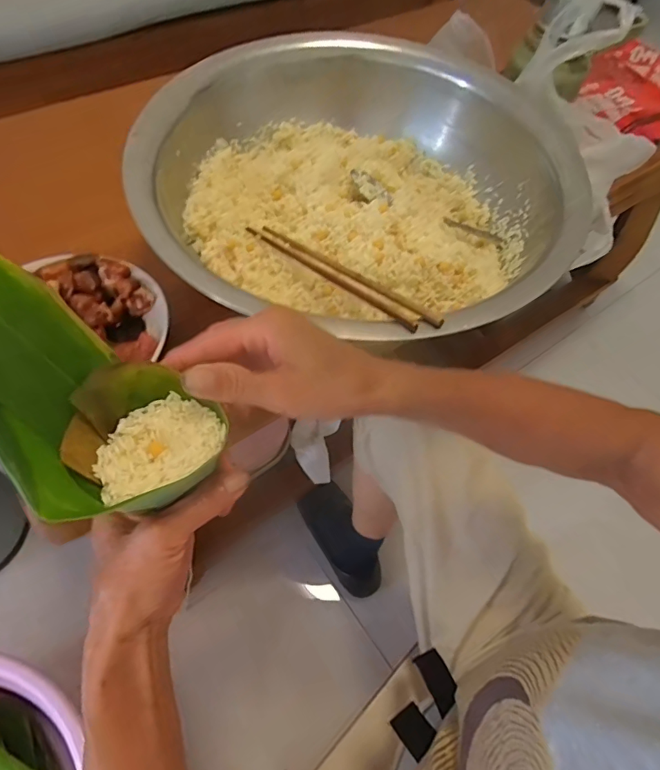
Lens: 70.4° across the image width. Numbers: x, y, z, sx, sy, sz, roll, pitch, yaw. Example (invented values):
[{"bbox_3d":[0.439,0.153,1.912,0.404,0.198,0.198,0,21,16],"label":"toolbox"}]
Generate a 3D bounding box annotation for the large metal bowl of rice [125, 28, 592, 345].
[{"bbox_3d":[0.037,-0.203,0.475,0.384,0.102,0.363,2,59,-3],"label":"large metal bowl of rice"}]

